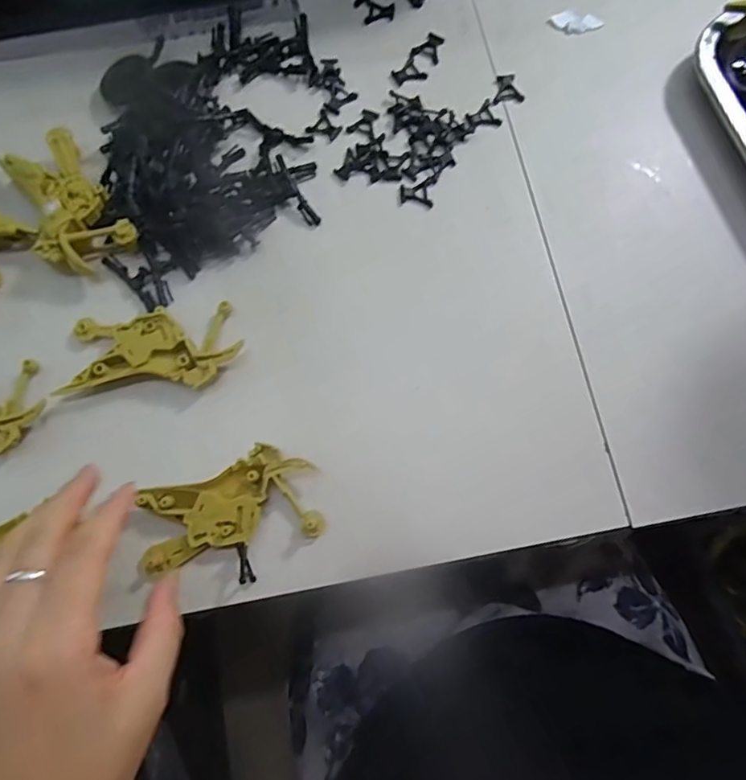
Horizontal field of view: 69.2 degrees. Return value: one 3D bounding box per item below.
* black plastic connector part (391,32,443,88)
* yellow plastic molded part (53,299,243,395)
[{"bbox_3d":[0.033,-0.225,0.368,0.021,0.004,0.047,36,80,9],"label":"black plastic connector part"},{"bbox_3d":[-0.127,-0.022,0.314,0.099,0.014,0.048,-7,77,-1],"label":"yellow plastic molded part"}]

